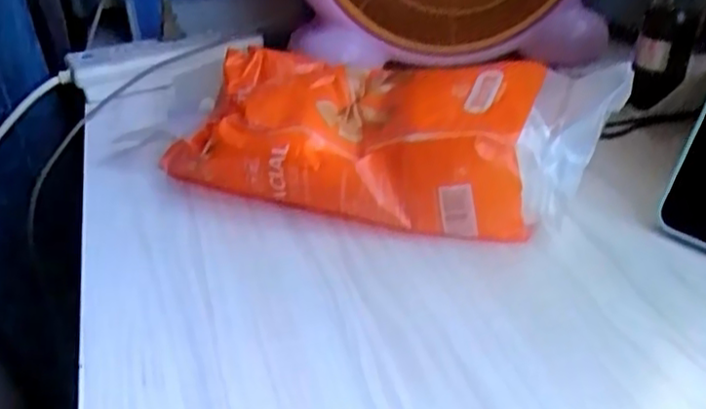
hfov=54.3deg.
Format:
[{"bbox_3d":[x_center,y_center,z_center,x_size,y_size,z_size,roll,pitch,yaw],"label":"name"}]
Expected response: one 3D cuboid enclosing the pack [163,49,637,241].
[{"bbox_3d":[0.014,-0.050,0.475,0.303,0.073,0.132,14,35,22],"label":"pack"}]

